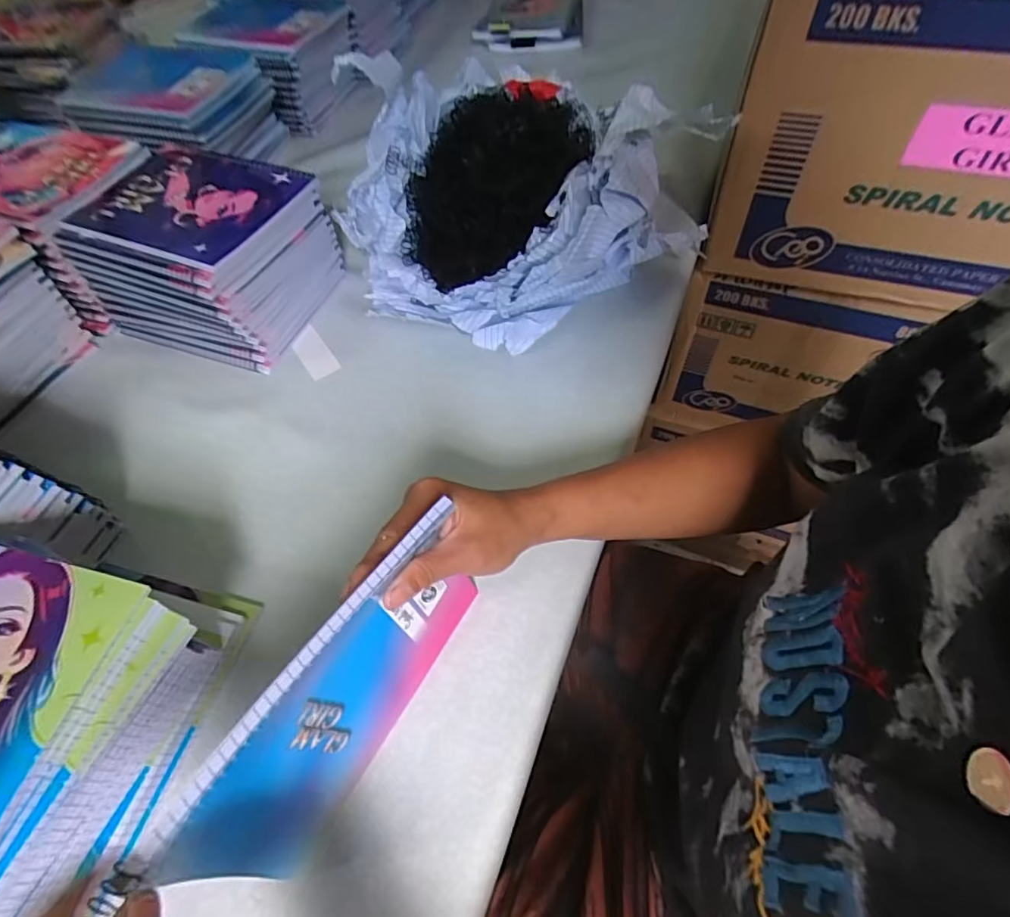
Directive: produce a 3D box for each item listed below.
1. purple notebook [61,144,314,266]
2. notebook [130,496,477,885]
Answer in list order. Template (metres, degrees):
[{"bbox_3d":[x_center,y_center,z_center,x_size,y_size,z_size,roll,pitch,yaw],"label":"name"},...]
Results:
[{"bbox_3d":[-0.302,-0.248,0.510,0.204,0.005,0.145,20,59,17],"label":"purple notebook"},{"bbox_3d":[-0.084,0.129,0.296,0.016,0.139,0.187,25,61,19],"label":"notebook"}]

